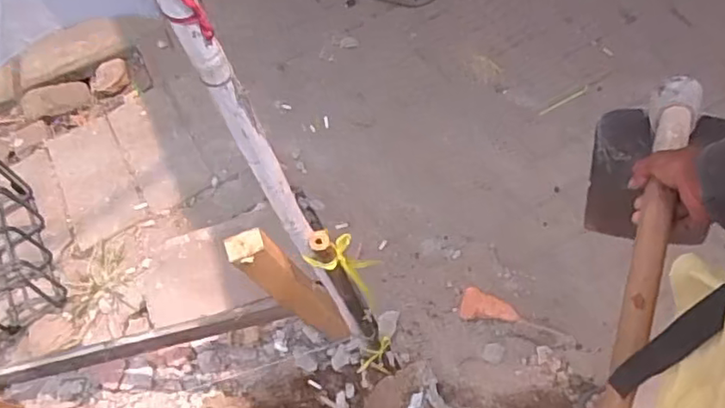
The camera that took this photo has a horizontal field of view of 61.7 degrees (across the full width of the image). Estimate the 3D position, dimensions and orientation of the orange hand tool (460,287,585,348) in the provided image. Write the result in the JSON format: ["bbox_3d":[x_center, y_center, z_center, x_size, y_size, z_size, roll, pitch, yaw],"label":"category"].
[{"bbox_3d":[0.341,0.244,1.327,0.253,0.030,0.073,12,64,15],"label":"orange hand tool"}]

